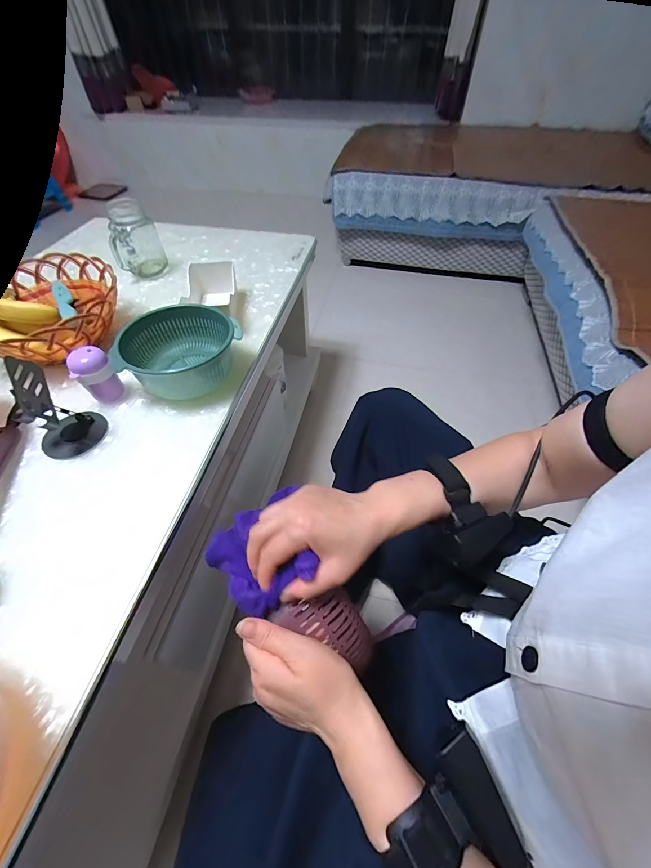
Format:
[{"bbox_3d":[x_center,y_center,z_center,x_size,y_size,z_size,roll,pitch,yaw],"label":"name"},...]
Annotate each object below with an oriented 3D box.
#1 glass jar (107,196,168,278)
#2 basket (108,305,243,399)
[{"bbox_3d":[-0.397,-0.405,0.690,0.079,0.138,0.079,0,52,0],"label":"glass jar"},{"bbox_3d":[-0.217,-0.127,0.513,0.173,0.070,0.139,-12,53,-9],"label":"basket"}]

